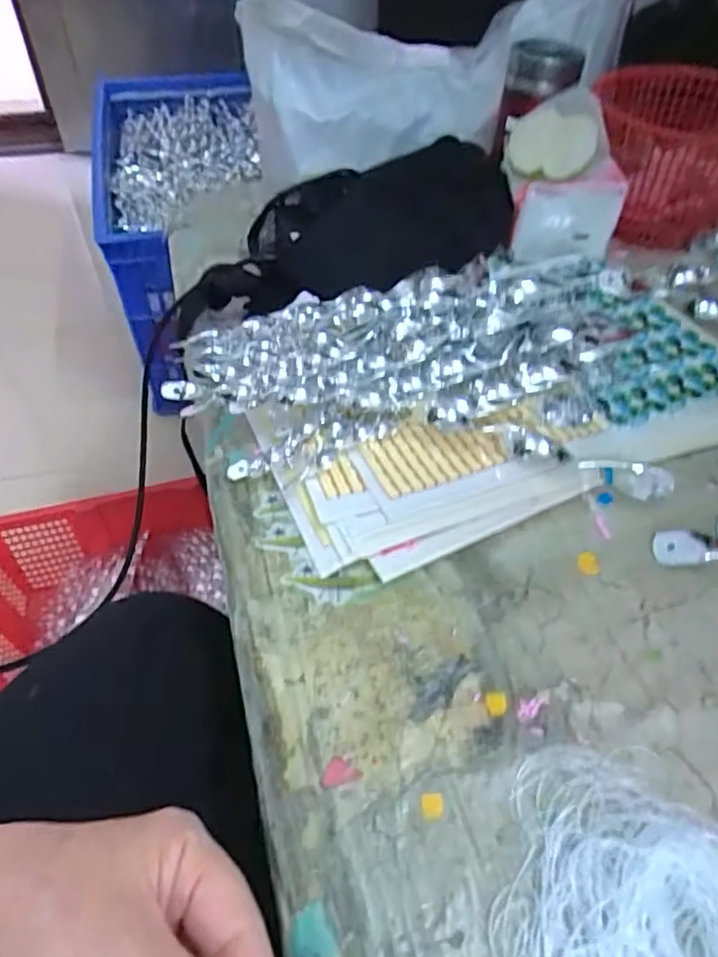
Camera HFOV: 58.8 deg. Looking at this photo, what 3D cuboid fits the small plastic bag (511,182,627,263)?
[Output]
[{"bbox_3d":[0.192,-0.239,0.593,0.094,0.066,0.024,-4,49,-5],"label":"small plastic bag"}]

